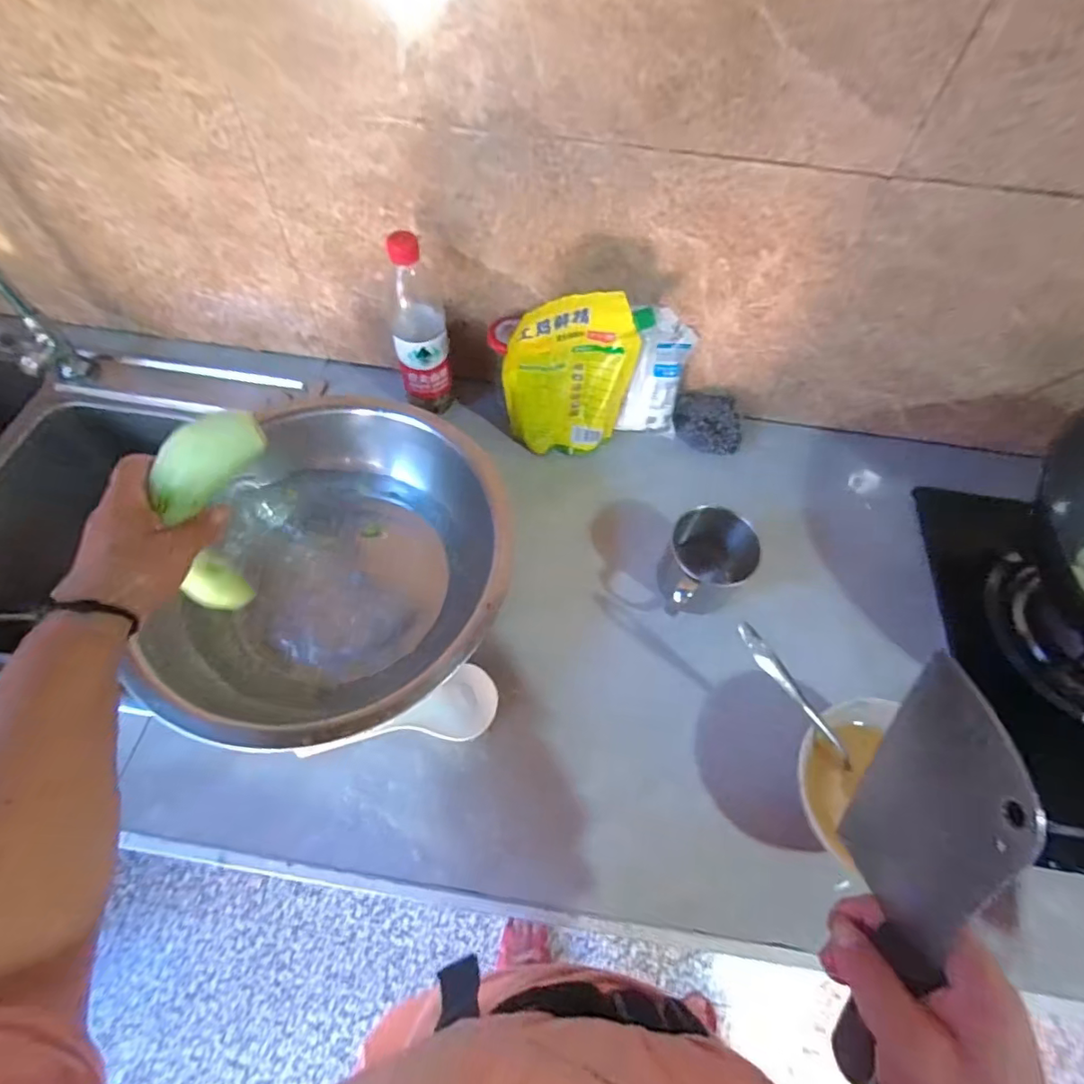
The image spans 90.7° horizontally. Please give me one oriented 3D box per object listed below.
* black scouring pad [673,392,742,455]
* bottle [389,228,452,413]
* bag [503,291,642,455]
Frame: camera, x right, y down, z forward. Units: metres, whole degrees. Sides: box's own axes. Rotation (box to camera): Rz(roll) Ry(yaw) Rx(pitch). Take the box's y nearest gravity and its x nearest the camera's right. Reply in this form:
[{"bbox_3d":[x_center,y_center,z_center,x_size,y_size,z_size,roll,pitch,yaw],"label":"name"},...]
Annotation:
[{"bbox_3d":[0.214,-0.155,0.693,0.086,0.042,0.073,12,61,5],"label":"black scouring pad"},{"bbox_3d":[-0.144,-0.251,0.625,0.060,0.214,0.064,-10,61,-8],"label":"bottle"},{"bbox_3d":[0.033,-0.181,0.606,0.144,0.196,0.036,-6,61,-5],"label":"bag"}]

